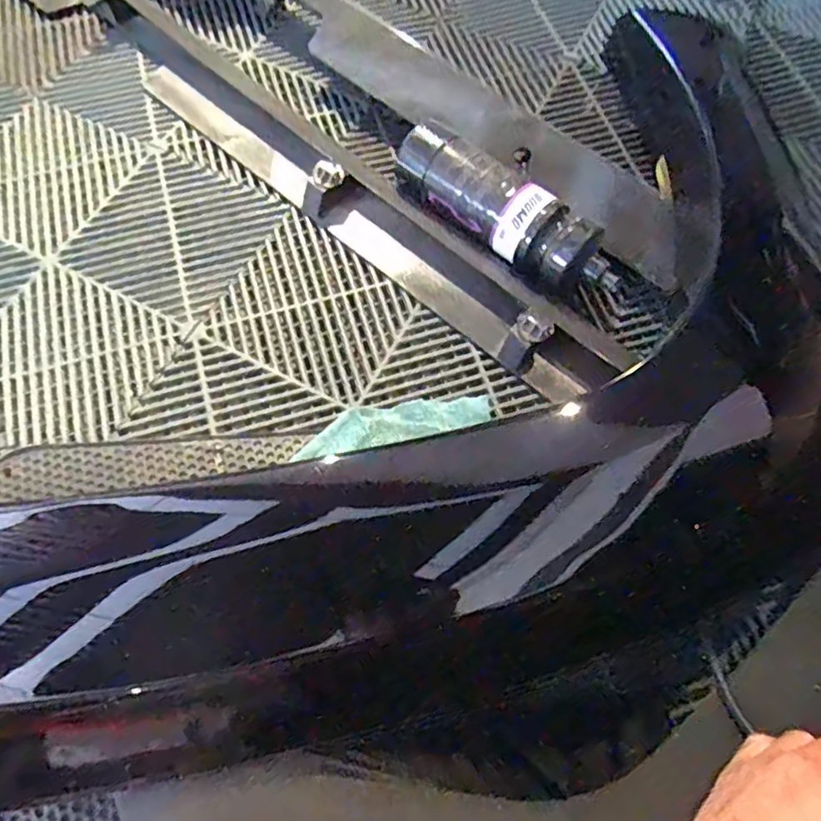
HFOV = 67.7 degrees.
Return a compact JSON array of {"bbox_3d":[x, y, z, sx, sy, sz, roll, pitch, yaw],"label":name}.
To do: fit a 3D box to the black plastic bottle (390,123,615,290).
[{"bbox_3d":[0.099,-0.212,0.653,0.271,0.062,0.090,42,73,15],"label":"black plastic bottle"}]

